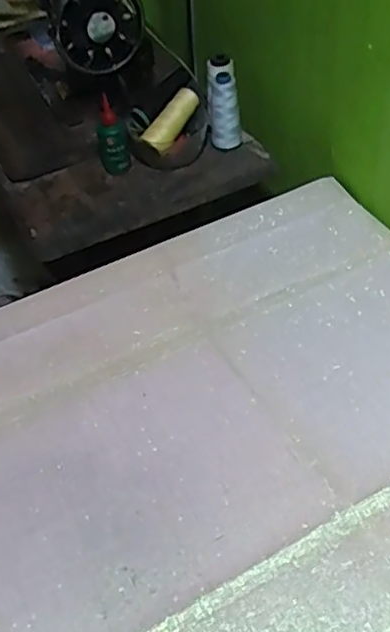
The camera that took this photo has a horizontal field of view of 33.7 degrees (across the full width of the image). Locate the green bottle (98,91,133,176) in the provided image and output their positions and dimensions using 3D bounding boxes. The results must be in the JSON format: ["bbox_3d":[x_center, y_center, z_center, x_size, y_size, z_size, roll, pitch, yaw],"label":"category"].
[{"bbox_3d":[-0.121,-0.261,0.947,0.046,0.109,0.037,-12,47,-4],"label":"green bottle"}]

